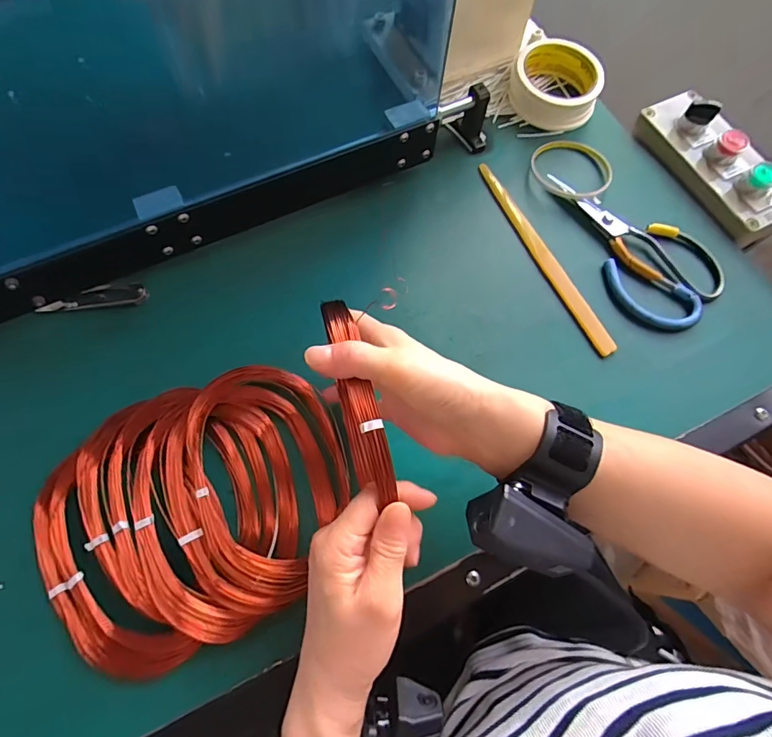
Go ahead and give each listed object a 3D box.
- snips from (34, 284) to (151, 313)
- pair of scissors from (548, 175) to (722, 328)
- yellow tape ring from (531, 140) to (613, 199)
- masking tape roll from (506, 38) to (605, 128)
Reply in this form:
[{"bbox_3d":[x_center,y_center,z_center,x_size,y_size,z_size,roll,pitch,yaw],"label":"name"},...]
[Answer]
[{"bbox_3d":[-0.258,-0.065,0.392,0.094,0.011,0.024,-4,70,-3],"label":"snips"},{"bbox_3d":[0.244,-0.125,0.427,0.109,0.012,0.186,-22,72,-9],"label":"pair of scissors"},{"bbox_3d":[0.190,-0.205,0.455,0.080,0.018,0.069,33,72,10],"label":"yellow tape ring"},{"bbox_3d":[0.185,-0.311,0.485,0.095,0.036,0.095,0,70,-1],"label":"masking tape roll"}]

